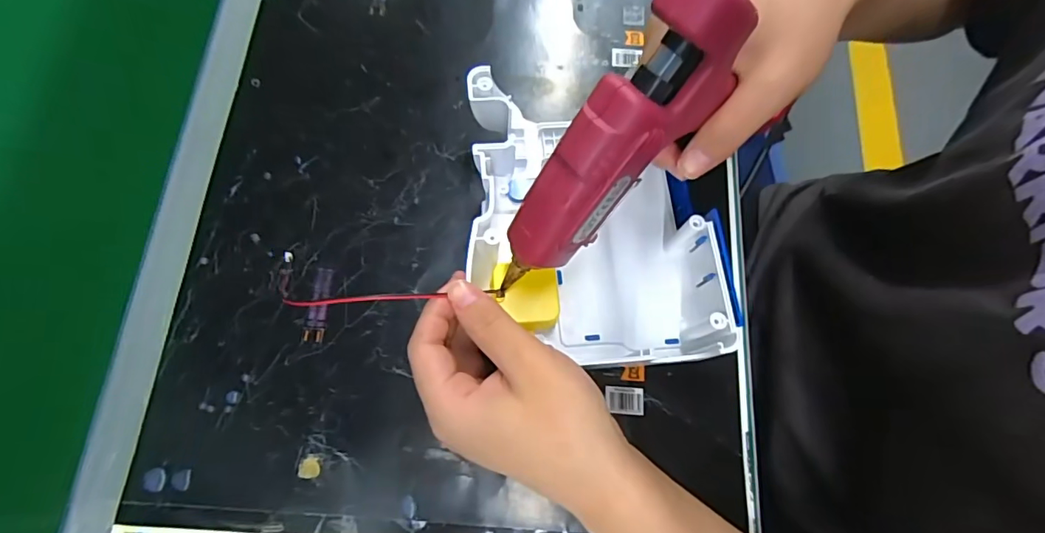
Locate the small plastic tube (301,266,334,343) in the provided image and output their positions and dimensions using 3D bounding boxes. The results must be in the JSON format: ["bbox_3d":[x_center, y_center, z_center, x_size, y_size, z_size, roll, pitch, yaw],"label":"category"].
[{"bbox_3d":[-0.129,0.024,0.317,0.012,0.004,0.048,5,72,-1],"label":"small plastic tube"}]

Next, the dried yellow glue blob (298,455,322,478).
[{"bbox_3d":[-0.122,0.115,0.287,0.012,0.004,0.012,1,72,-2],"label":"dried yellow glue blob"}]

